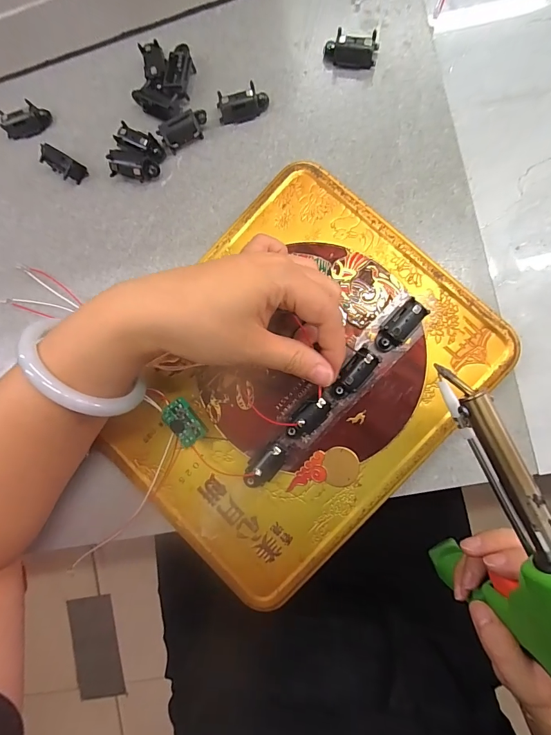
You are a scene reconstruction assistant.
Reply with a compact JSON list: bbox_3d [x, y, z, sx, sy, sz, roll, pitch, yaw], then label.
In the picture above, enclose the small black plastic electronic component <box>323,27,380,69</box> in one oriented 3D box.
[{"bbox_3d":[0.051,-0.214,0.251,0.036,0.018,0.014,0,87,7],"label":"small black plastic electronic component"}]

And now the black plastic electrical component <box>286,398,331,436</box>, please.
[{"bbox_3d":[0.020,0.031,0.230,0.014,0.014,0.030,41,92,7],"label":"black plastic electrical component"}]

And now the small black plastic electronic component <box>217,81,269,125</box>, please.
[{"bbox_3d":[-0.023,-0.183,0.259,0.035,0.012,0.014,-13,86,6],"label":"small black plastic electronic component"}]

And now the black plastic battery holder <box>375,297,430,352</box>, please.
[{"bbox_3d":[0.076,-0.025,0.228,0.018,0.017,0.035,41,102,8],"label":"black plastic battery holder"}]

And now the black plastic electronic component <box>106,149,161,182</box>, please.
[{"bbox_3d":[-0.101,-0.142,0.264,0.034,0.019,0.017,20,90,7],"label":"black plastic electronic component"}]

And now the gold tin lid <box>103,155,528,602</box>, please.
[{"bbox_3d":[0.009,0.006,0.237,0.186,0.018,0.244,42,90,8],"label":"gold tin lid"}]

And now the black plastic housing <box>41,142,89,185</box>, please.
[{"bbox_3d":[-0.155,-0.148,0.272,0.028,0.017,0.015,36,102,11],"label":"black plastic housing"}]

